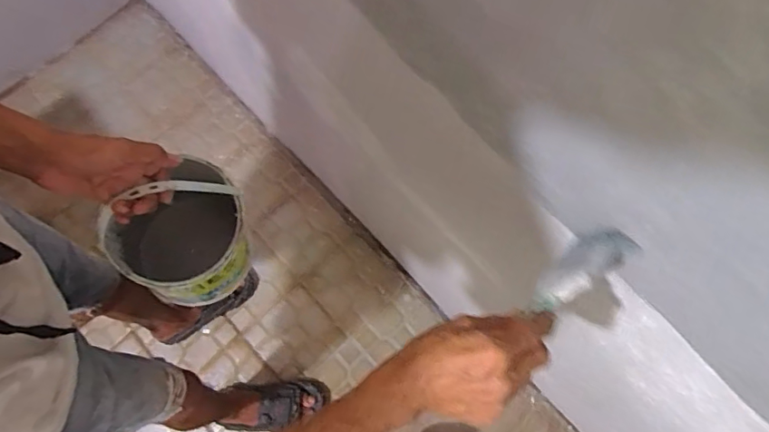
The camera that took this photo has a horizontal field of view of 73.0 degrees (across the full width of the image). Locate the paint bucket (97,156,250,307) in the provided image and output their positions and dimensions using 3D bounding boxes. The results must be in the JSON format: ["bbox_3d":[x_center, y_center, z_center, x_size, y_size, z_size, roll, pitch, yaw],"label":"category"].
[{"bbox_3d":[-0.282,0.022,0.736,0.176,0.267,0.186,0,75,0],"label":"paint bucket"}]

